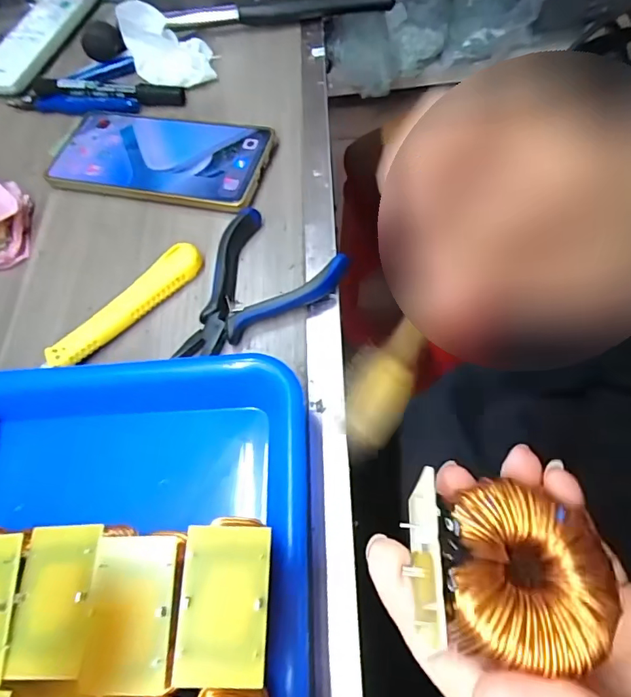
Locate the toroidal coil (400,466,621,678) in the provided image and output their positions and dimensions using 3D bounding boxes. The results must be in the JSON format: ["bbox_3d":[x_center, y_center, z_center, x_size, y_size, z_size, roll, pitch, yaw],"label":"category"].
[{"bbox_3d":[0.057,0.067,0.149,0.055,0.024,0.049,2,62,4],"label":"toroidal coil"}]

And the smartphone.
[{"bbox_3d":[-0.118,-0.144,0.354,0.166,0.012,0.076,11,64,13],"label":"smartphone"}]

